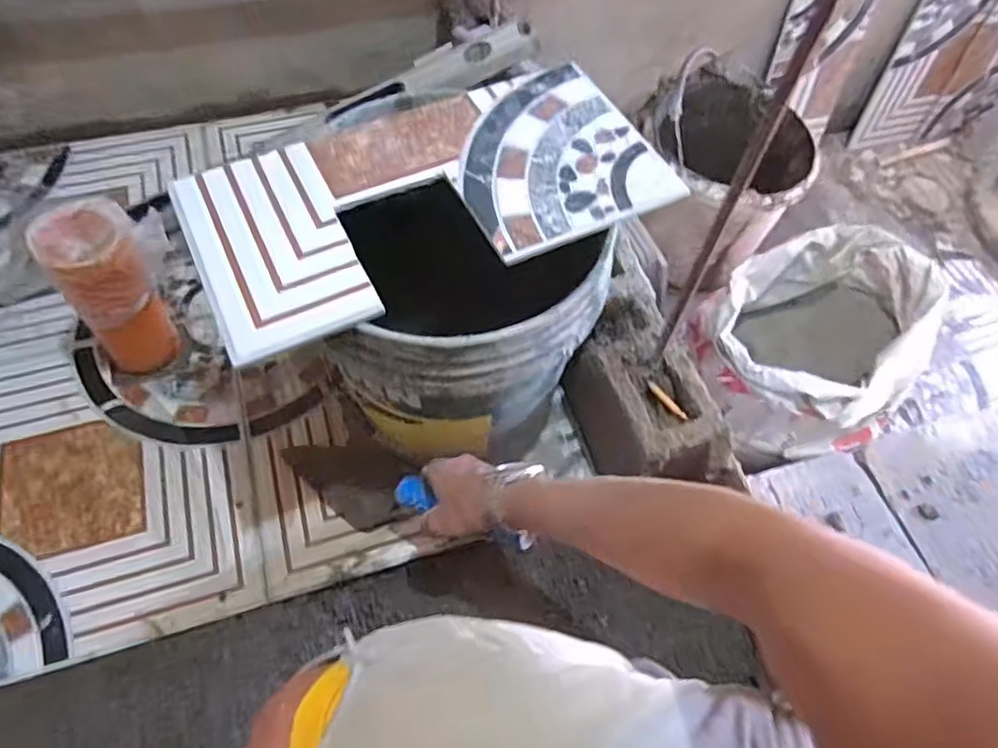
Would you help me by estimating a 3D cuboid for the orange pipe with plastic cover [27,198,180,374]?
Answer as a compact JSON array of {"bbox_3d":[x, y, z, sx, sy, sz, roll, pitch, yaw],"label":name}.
[{"bbox_3d":[-0.454,-0.095,0.766,0.095,0.223,0.103,-20,63,-15],"label":"orange pipe with plastic cover"}]

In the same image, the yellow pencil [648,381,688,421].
[{"bbox_3d":[0.182,0.029,0.684,0.009,0.004,0.056,-35,68,-22],"label":"yellow pencil"}]

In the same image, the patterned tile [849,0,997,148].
[{"bbox_3d":[1.004,-0.688,1.378,0.354,0.390,0.021,-9,55,-1],"label":"patterned tile"}]

